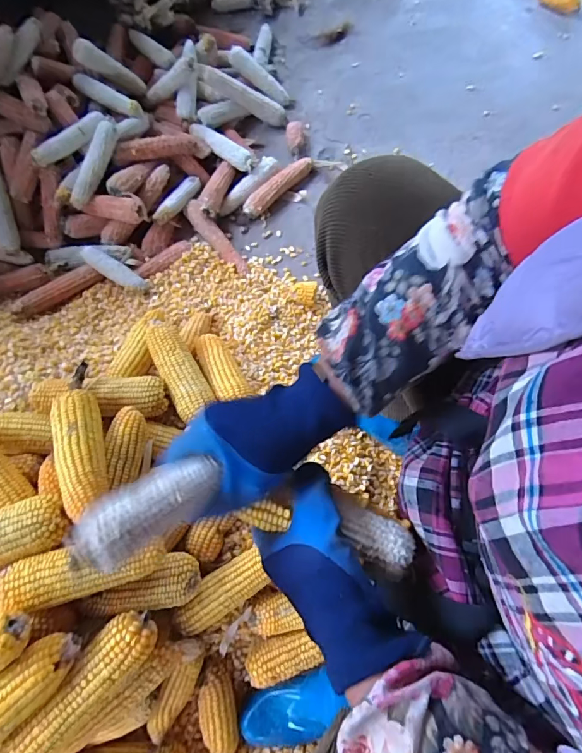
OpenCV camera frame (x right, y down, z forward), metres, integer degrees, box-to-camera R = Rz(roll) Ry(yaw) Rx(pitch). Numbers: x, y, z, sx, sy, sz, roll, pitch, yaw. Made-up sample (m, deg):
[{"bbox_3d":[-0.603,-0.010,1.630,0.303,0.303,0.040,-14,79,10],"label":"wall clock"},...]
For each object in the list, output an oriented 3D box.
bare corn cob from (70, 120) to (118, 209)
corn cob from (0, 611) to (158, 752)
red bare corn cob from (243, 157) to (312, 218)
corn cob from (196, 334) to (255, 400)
[{"bbox_3d":[-0.387,-0.416,0.837,0.030,0.036,0.176,22,89,8],"label":"bare corn cob"},{"bbox_3d":[-0.230,0.358,0.484,0.059,0.065,0.194,39,75,11],"label":"corn cob"},{"bbox_3d":[-0.028,-0.423,0.953,0.040,0.031,0.201,40,75,12],"label":"red bare corn cob"},{"bbox_3d":[-0.114,-0.011,0.713,0.052,0.047,0.148,-26,52,-9],"label":"corn cob"}]

